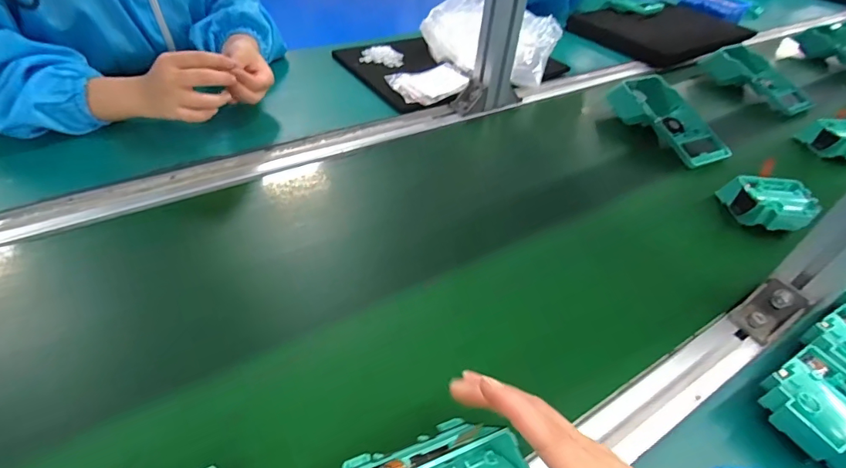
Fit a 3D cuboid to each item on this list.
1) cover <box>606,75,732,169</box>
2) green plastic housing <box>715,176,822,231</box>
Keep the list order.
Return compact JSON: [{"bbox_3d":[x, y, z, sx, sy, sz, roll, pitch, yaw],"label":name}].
[{"bbox_3d":[0.361,-0.175,0.655,0.093,0.048,0.199,-12,46,-17],"label":"cover"},{"bbox_3d":[0.403,-0.036,0.514,0.077,0.036,0.075,7,43,2],"label":"green plastic housing"}]

